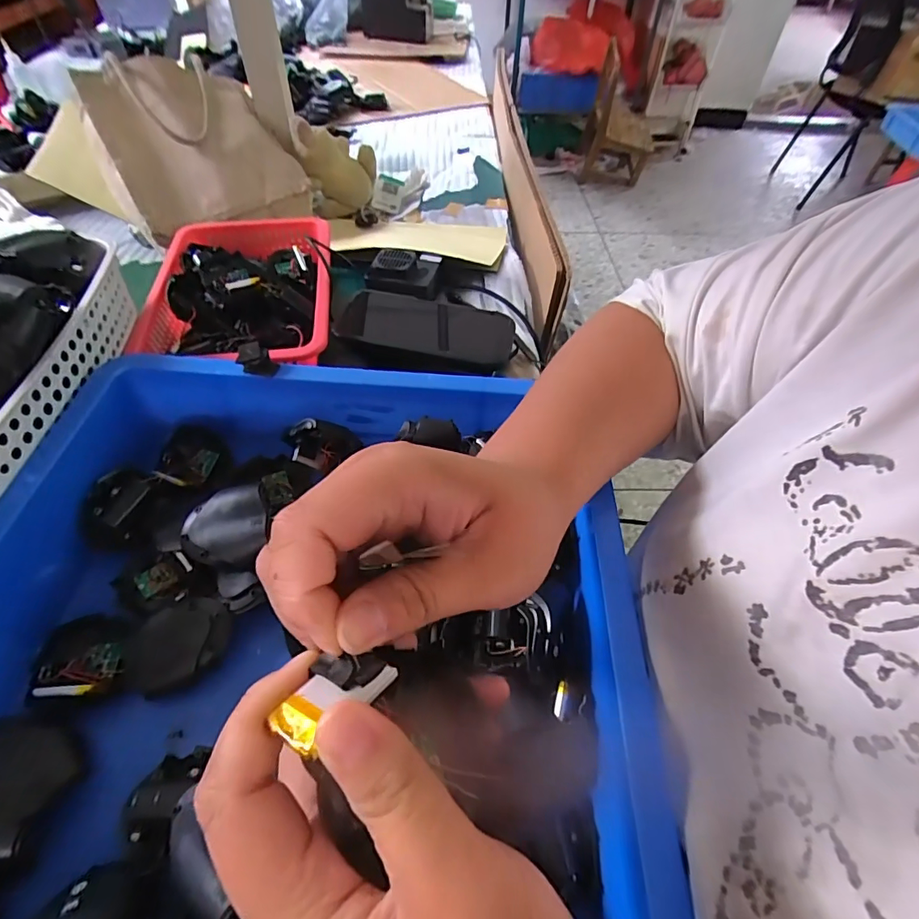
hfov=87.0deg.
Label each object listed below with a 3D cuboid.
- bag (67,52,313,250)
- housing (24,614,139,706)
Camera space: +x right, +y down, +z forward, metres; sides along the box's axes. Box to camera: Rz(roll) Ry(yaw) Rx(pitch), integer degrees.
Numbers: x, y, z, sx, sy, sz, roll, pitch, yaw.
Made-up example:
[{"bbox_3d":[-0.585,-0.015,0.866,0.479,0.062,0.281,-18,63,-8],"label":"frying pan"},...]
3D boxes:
[{"bbox_3d":[-0.305,-0.364,0.569,0.211,0.191,0.049,-20,10,-17],"label":"bag"},{"bbox_3d":[-0.228,0.121,0.293,0.053,0.025,0.052,-2,51,-4],"label":"housing"}]

